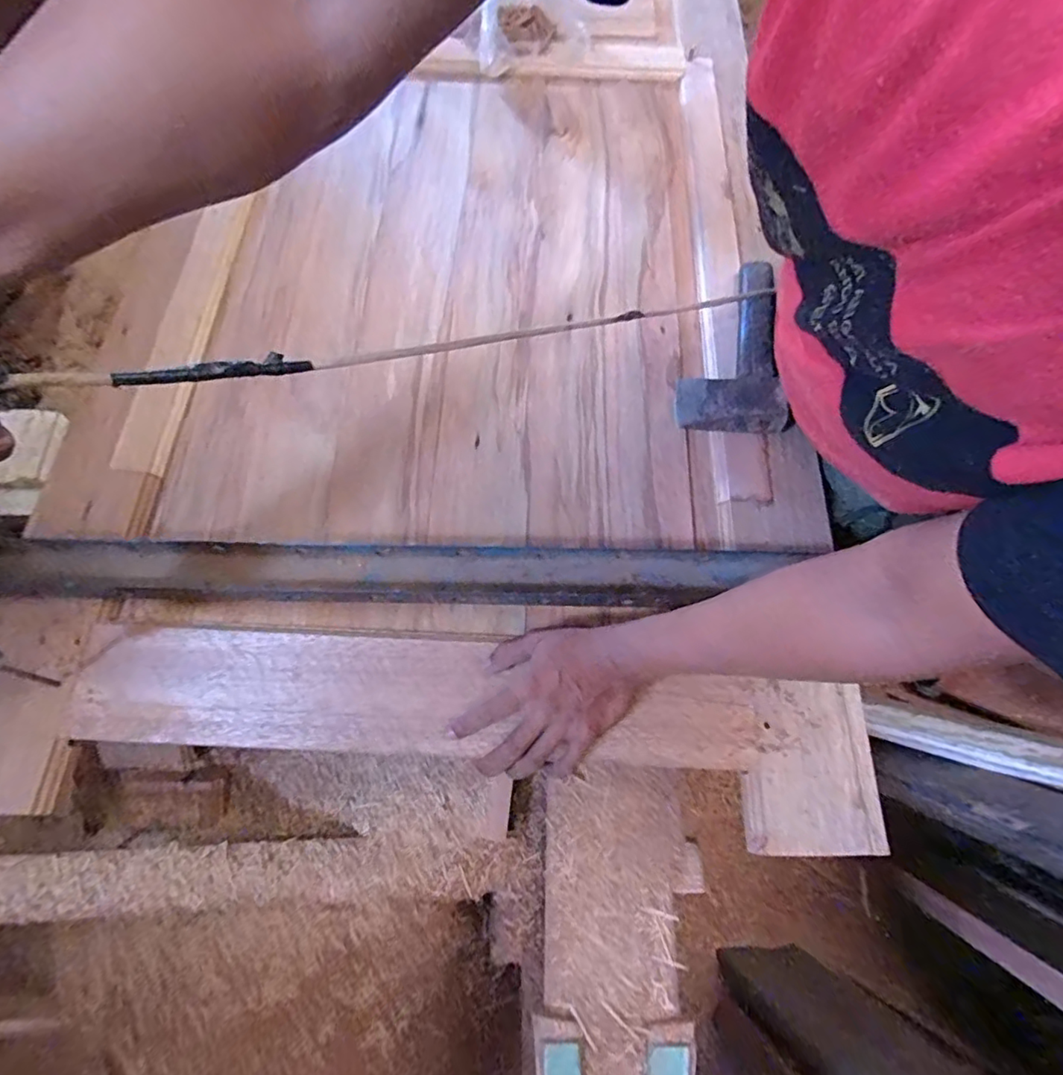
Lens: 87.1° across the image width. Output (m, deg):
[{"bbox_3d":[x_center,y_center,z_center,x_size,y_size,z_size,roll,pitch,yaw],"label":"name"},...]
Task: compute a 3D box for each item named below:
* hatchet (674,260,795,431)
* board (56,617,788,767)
[{"bbox_3d":[0.227,-0.226,0.647,0.118,0.041,0.241,5,66,2],"label":"hatchet"},{"bbox_3d":[-0.095,0.149,0.515,0.640,0.013,0.107,4,66,1],"label":"board"}]

